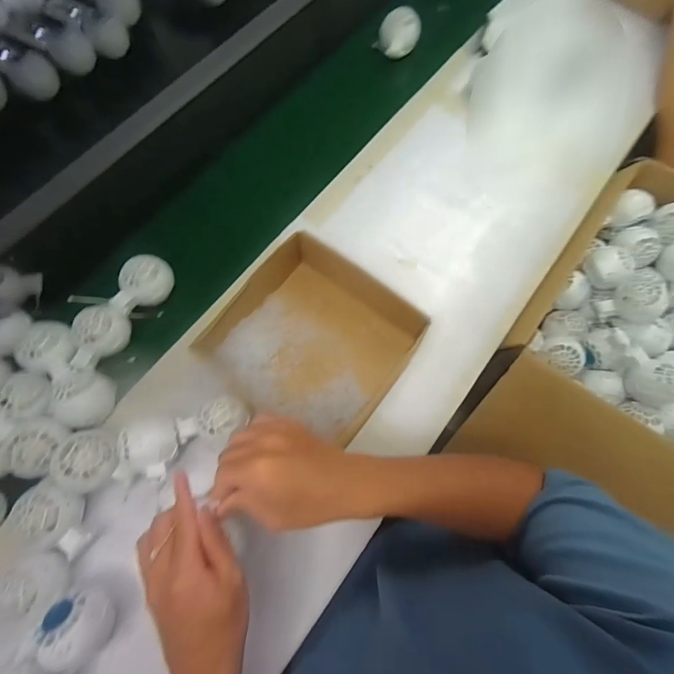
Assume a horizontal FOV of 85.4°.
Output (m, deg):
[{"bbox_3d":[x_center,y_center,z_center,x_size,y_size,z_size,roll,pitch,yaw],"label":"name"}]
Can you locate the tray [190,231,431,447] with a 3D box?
[{"bbox_3d":[-0.033,-0.005,0.458,0.227,0.053,0.218,36,76,12],"label":"tray"}]

